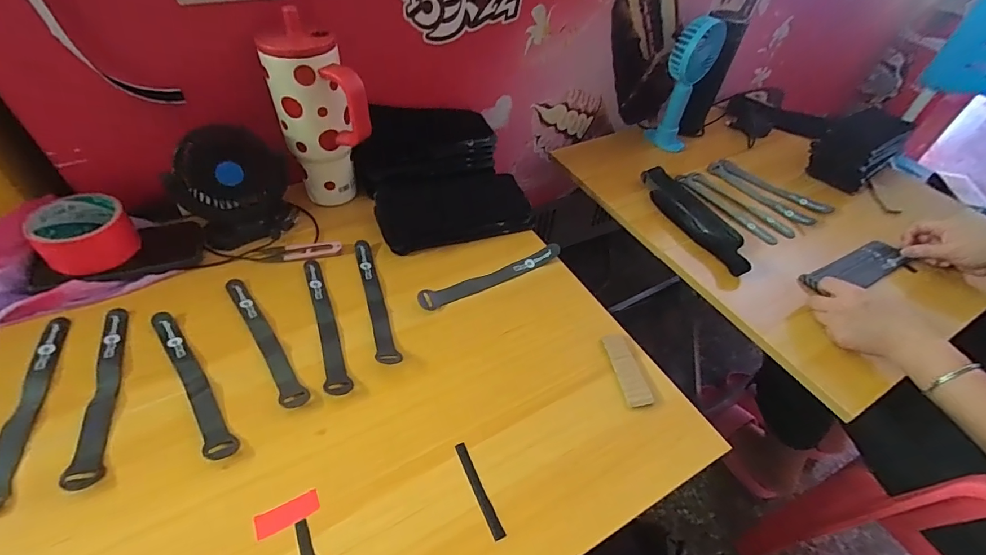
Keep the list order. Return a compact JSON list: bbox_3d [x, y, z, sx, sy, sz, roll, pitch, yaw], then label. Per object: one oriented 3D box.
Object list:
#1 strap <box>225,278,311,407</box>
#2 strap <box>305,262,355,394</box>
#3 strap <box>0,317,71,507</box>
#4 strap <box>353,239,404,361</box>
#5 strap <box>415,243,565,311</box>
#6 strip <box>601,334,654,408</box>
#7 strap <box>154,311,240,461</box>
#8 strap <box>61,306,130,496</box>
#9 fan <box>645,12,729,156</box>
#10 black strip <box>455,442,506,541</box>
[{"bbox_3d":[-0.243,0.063,0.463,0.024,0.005,0.192,-29,56,-28],"label":"strap"},{"bbox_3d":[-0.185,0.046,0.481,0.022,0.004,0.189,-15,50,-19],"label":"strap"},{"bbox_3d":[-0.425,0.111,0.401,0.025,0.004,0.191,-9,49,-14],"label":"strap"},{"bbox_3d":[-0.135,0.021,0.503,0.024,0.010,0.186,-12,49,-17],"label":"strap"},{"bbox_3d":[0.002,-0.002,0.536,0.189,0.014,0.024,-20,52,-23],"label":"strap"},{"bbox_3d":[0.141,0.096,0.464,0.027,0.006,0.081,-6,48,-12],"label":"strip"},{"bbox_3d":[-0.293,0.097,0.425,0.023,0.006,0.191,-31,57,-30],"label":"strap"},{"bbox_3d":[-0.366,0.101,0.414,0.026,0.006,0.193,-12,49,-16],"label":"strap"},{"bbox_3d":[0.333,-0.335,0.766,0.078,0.201,0.074,18,49,11],"label":"fan"},{"bbox_3d":[-0.012,0.182,0.379,0.010,0.004,0.083,-17,51,-21],"label":"black strip"}]

